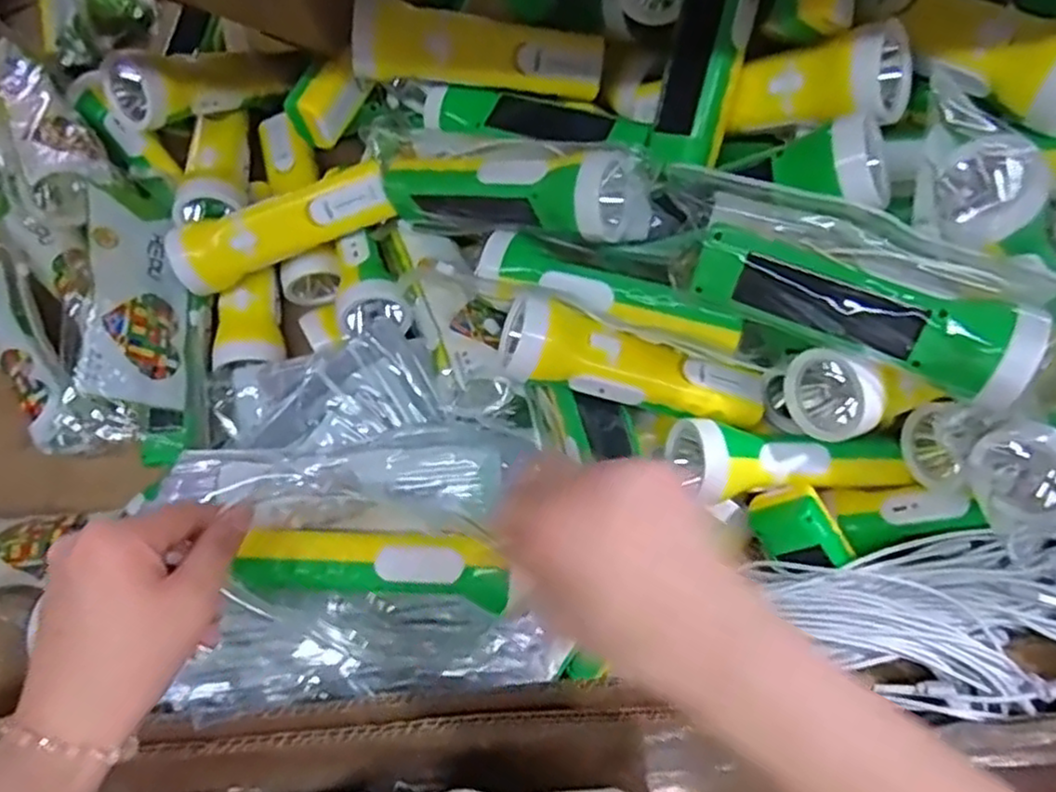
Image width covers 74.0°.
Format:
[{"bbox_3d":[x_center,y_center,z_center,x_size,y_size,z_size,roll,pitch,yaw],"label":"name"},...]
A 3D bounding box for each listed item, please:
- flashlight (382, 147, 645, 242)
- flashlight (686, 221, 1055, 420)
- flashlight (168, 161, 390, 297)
[{"bbox_3d":[-0.017,-0.131,0.457,0.175,0.053,0.046,10,75,27],"label":"flashlight"},{"bbox_3d":[0.172,-0.044,0.371,0.170,0.045,0.043,24,77,18],"label":"flashlight"},{"bbox_3d":[-0.181,-0.125,0.519,0.173,0.042,0.037,-19,76,10],"label":"flashlight"}]

